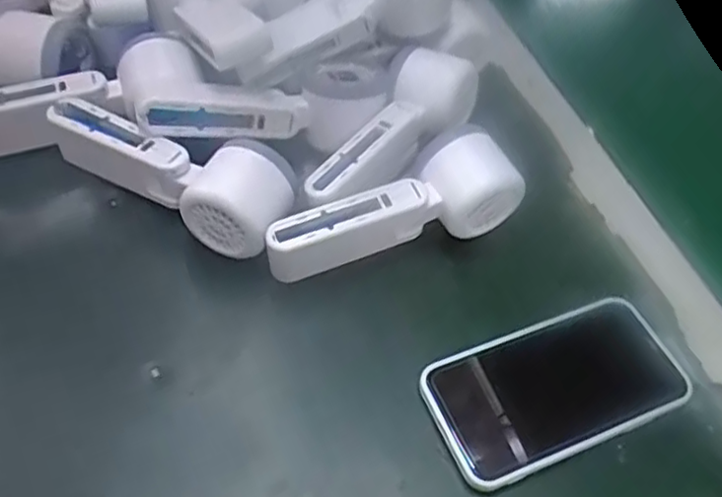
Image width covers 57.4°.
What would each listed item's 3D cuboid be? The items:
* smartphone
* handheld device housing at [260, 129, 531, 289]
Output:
[{"bbox_3d":[0.108,0.074,0.366,0.141,0.016,0.072,-17,55,-16],"label":"smartphone"},{"bbox_3d":[0.021,-0.022,0.409,0.157,0.057,0.047,-20,57,-21],"label":"handheld device housing"}]

